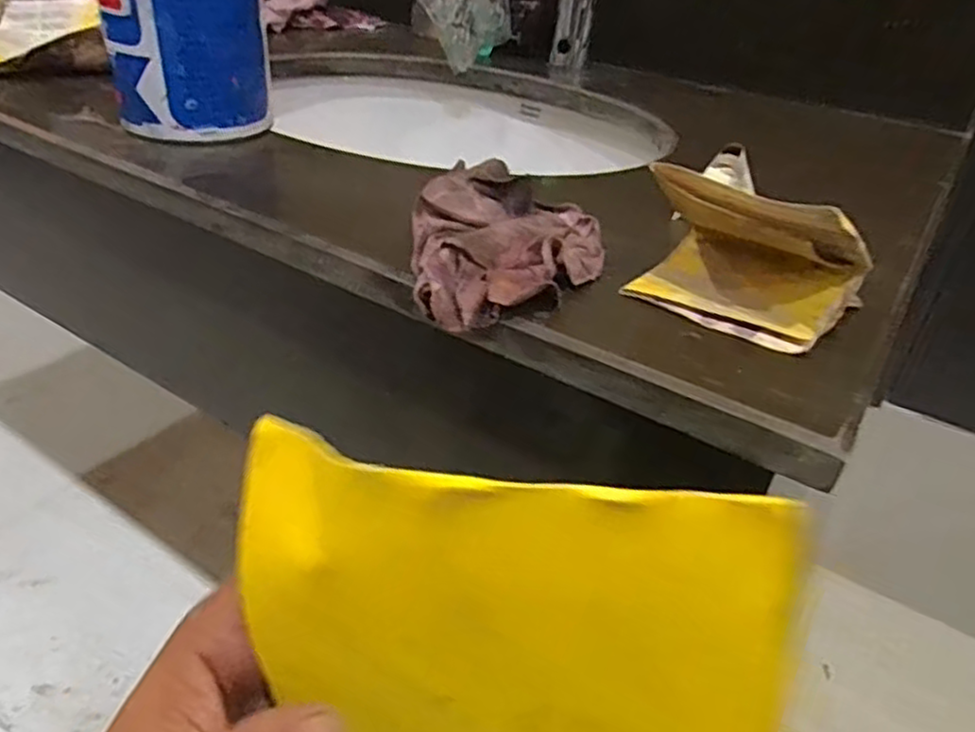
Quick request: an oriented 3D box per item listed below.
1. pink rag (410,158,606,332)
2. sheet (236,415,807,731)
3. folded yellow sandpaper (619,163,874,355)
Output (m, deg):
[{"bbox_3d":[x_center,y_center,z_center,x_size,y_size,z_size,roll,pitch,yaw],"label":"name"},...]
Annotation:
[{"bbox_3d":[0.012,-0.064,0.348,0.091,0.032,0.139,4,34,-2],"label":"pink rag"},{"bbox_3d":[-0.004,0.075,0.188,0.150,0.123,0.026,15,35,14],"label":"sheet"},{"bbox_3d":[0.122,-0.055,0.326,0.089,0.057,0.077,28,40,30],"label":"folded yellow sandpaper"}]

